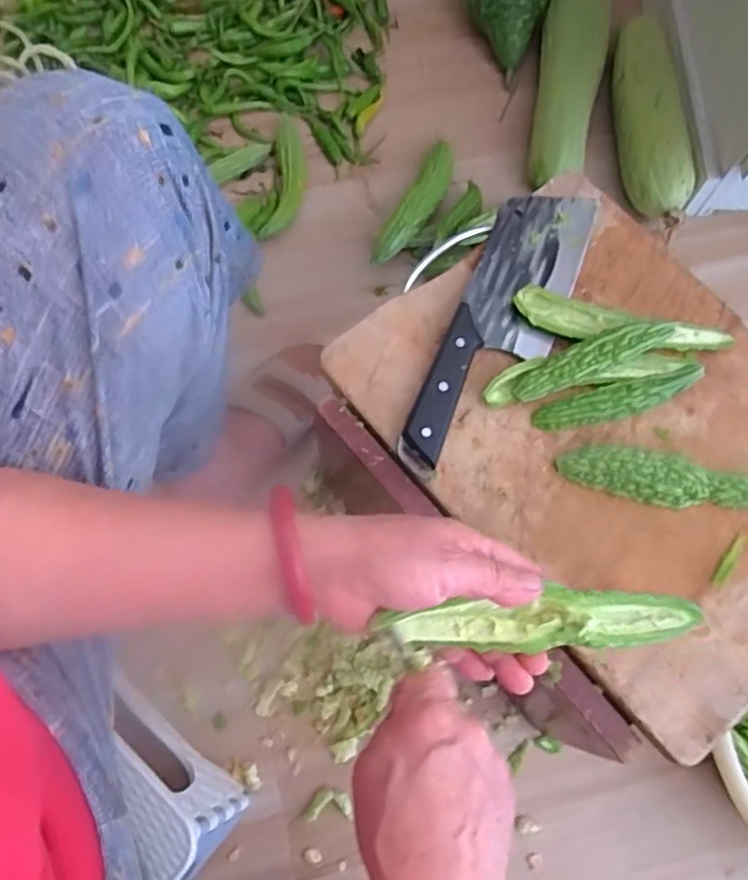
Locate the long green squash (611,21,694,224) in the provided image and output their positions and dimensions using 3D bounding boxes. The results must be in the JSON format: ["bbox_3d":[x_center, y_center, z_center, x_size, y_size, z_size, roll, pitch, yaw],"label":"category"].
[{"bbox_3d":[0.354,-0.407,0.868,0.074,0.105,0.285,0,74,-1],"label":"long green squash"}]

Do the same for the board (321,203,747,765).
[{"bbox_3d":[0.189,-0.008,0.529,0.281,0.025,0.389,-40,78,-11],"label":"board"}]

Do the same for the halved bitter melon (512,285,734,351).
[{"bbox_3d":[0.199,-0.091,0.545,0.173,0.019,0.032,11,71,1],"label":"halved bitter melon"}]

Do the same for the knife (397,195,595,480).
[{"bbox_3d":[0.105,-0.095,0.547,0.079,0.021,0.279,23,72,5],"label":"knife"}]

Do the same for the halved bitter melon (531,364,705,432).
[{"bbox_3d":[0.191,-0.031,0.531,0.134,0.015,0.027,-13,73,-7],"label":"halved bitter melon"}]

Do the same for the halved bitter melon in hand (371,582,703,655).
[{"bbox_3d":[0.095,0.099,0.375,0.172,0.025,0.030,-2,74,-4],"label":"halved bitter melon in hand"}]

